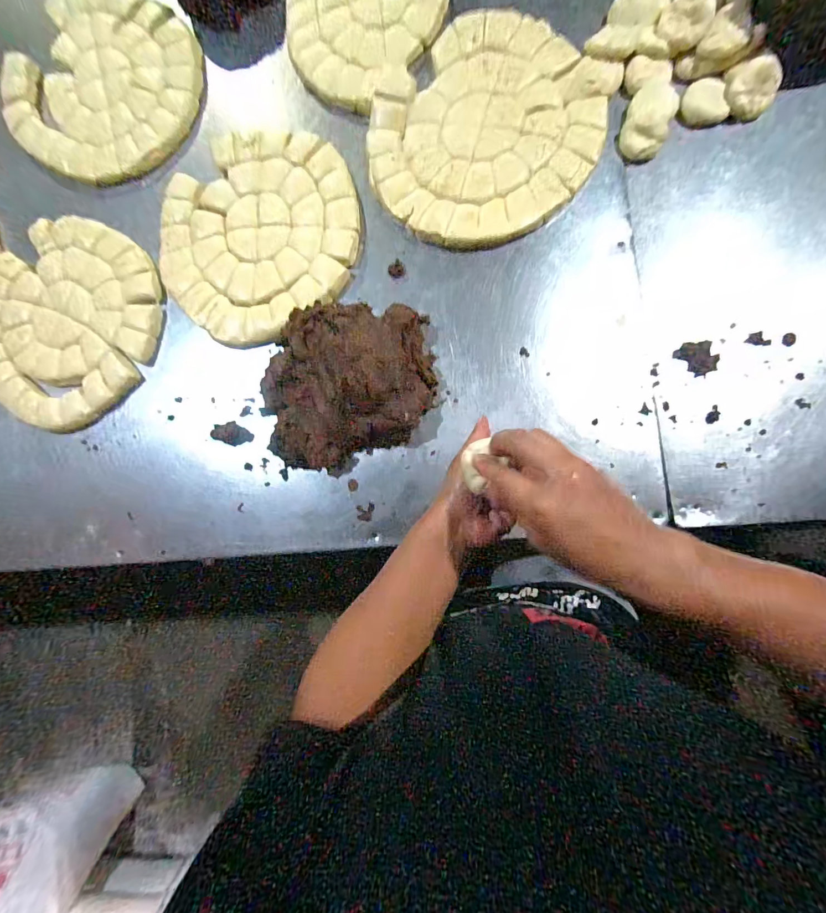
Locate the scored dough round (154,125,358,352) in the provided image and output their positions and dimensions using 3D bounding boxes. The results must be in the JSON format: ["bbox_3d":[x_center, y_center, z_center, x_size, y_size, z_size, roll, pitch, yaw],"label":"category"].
[{"bbox_3d":[-0.241,-0.354,0.642,0.318,0.014,0.319,-1,84,6],"label":"scored dough round"}]

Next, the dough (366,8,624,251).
[{"bbox_3d":[0.109,-0.481,0.608,0.349,0.020,0.310,-41,83,2],"label":"dough"}]

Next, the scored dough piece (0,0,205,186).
[{"bbox_3d":[-0.536,-0.644,0.703,0.351,0.026,0.335,26,87,8],"label":"scored dough piece"}]

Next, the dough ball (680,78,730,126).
[{"bbox_3d":[0.413,-0.505,0.580,0.051,0.024,0.067,-7,84,5],"label":"dough ball"}]

